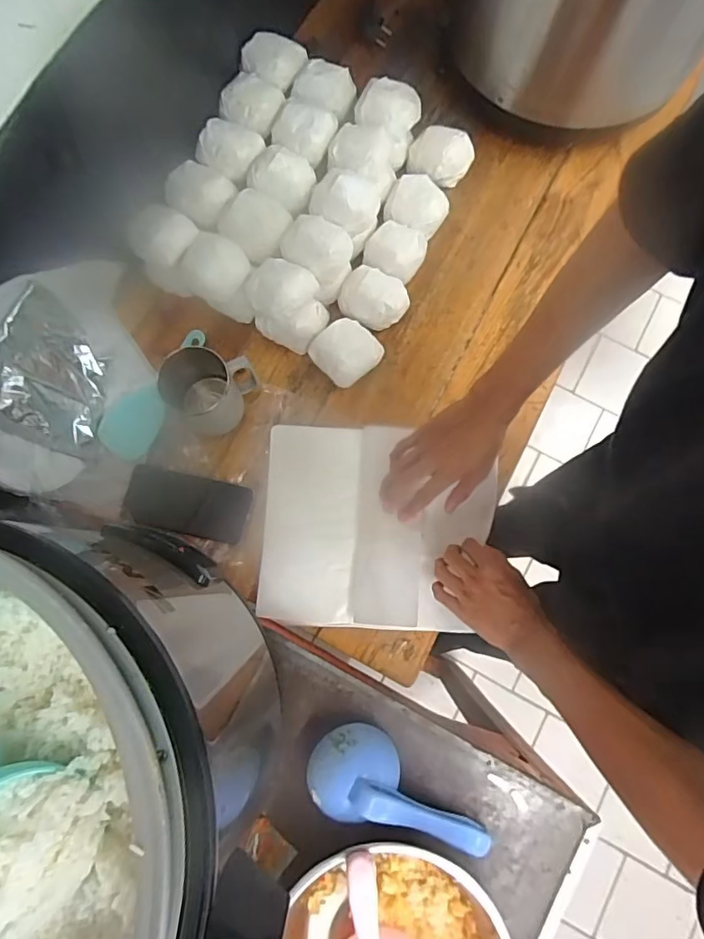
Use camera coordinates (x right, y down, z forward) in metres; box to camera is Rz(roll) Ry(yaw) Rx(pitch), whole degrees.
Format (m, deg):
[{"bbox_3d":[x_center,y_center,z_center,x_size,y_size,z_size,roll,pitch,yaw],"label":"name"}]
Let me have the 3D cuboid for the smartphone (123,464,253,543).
[{"bbox_3d":[-0.207,0.042,0.661,0.147,0.006,0.076,13,75,-6],"label":"smartphone"}]

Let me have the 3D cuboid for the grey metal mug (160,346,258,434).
[{"bbox_3d":[-0.175,-0.094,0.642,0.089,0.098,0.081,0,79,0],"label":"grey metal mug"}]

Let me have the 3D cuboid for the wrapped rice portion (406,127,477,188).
[{"bbox_3d":[0.123,-0.438,0.735,0.089,0.045,0.059,10,79,2],"label":"wrapped rice portion"}]

